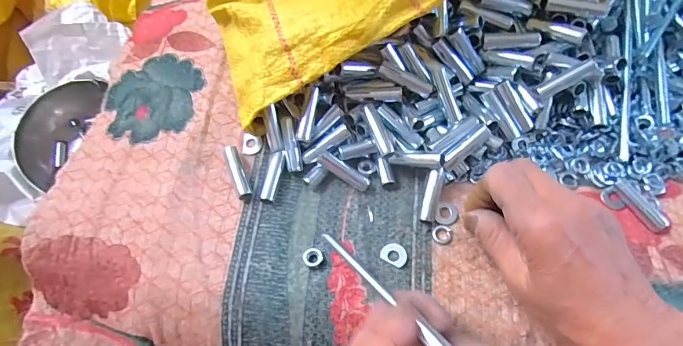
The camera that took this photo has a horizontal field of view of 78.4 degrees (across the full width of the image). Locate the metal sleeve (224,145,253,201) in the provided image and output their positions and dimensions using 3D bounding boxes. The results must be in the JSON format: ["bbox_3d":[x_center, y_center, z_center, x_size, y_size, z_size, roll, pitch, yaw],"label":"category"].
[{"bbox_3d":[-0.078,0.000,0.318,0.011,0.010,0.045,-21,67,-7],"label":"metal sleeve"}]

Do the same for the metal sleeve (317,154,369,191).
[{"bbox_3d":[0.002,-0.002,0.315,0.044,0.007,0.011,34,70,-13],"label":"metal sleeve"}]

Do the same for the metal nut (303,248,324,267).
[{"bbox_3d":[-0.020,0.059,0.294,0.013,0.005,0.012,-1,66,2],"label":"metal nut"}]

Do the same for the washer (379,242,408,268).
[{"bbox_3d":[0.038,0.057,0.297,0.018,0.004,0.015,27,70,13],"label":"washer"}]

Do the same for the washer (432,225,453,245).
[{"bbox_3d":[0.073,0.044,0.303,0.014,0.004,0.014,-1,66,2],"label":"washer"}]

